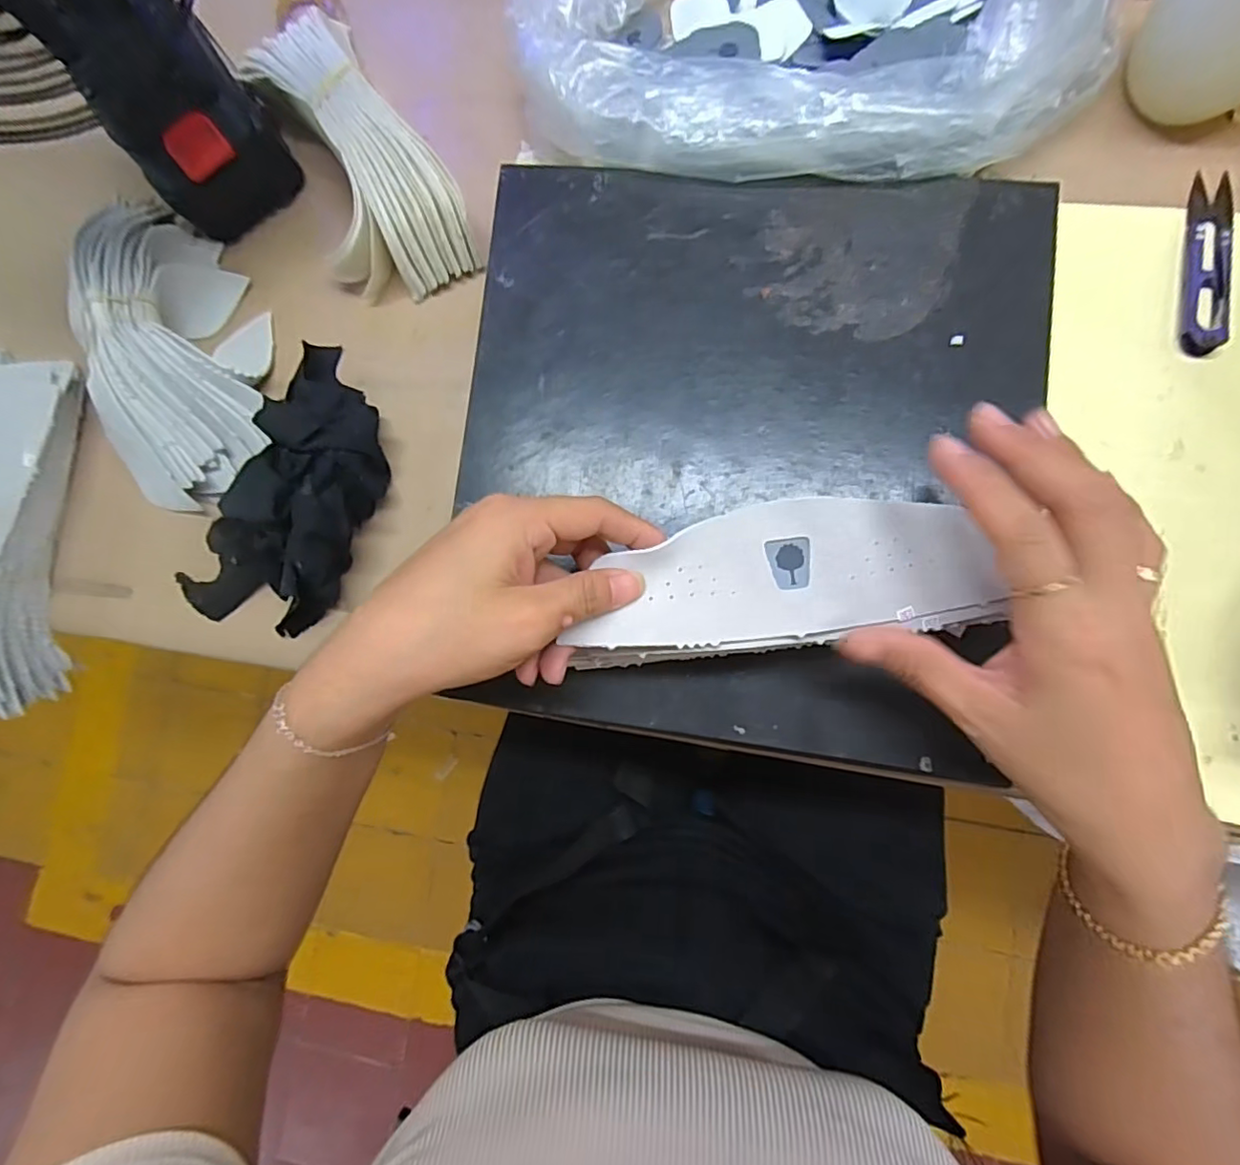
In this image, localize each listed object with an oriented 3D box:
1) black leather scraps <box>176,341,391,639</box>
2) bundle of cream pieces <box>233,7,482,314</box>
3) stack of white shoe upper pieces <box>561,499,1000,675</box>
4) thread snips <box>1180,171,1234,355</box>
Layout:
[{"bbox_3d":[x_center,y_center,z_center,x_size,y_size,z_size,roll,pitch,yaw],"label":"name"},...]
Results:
[{"bbox_3d":[-0.192,-0.057,0.332,0.109,0.054,0.175,17,87,8],"label":"black leather scraps"},{"bbox_3d":[-0.159,-0.257,0.350,0.088,0.050,0.174,-28,82,4],"label":"bundle of cream pieces"},{"bbox_3d":[0.068,-0.001,0.250,0.177,0.013,0.062,-10,85,4],"label":"stack of white shoe upper pieces"},{"bbox_3d":[0.311,-0.170,0.305,0.020,0.009,0.101,8,86,7],"label":"thread snips"}]

